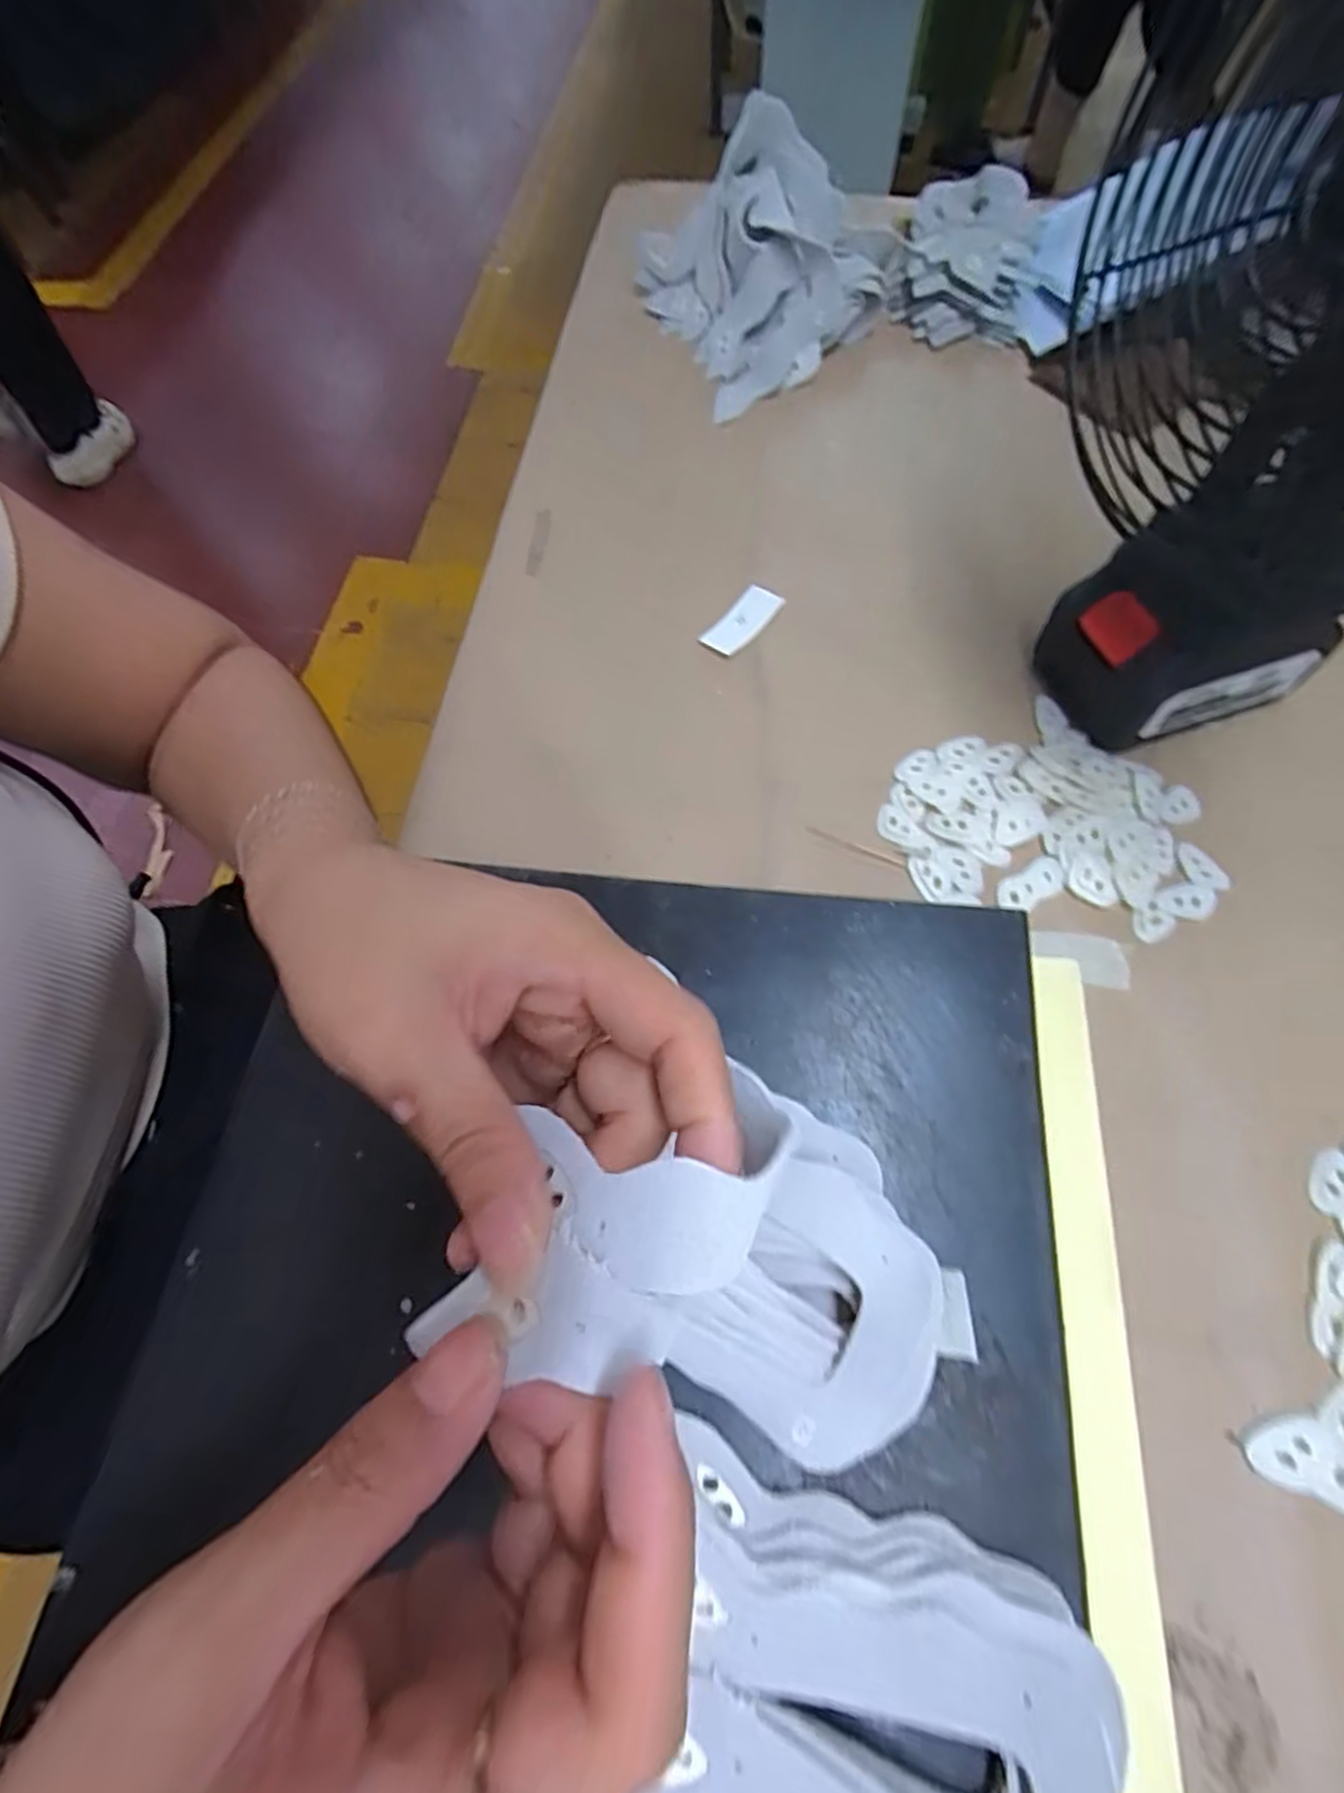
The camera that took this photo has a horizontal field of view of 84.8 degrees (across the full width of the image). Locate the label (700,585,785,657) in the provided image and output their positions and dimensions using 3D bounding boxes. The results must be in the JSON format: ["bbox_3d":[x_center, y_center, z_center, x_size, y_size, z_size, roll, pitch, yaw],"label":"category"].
[{"bbox_3d":[0.040,-0.154,0.412,0.024,0.006,0.052,34,70,17],"label":"label"}]

